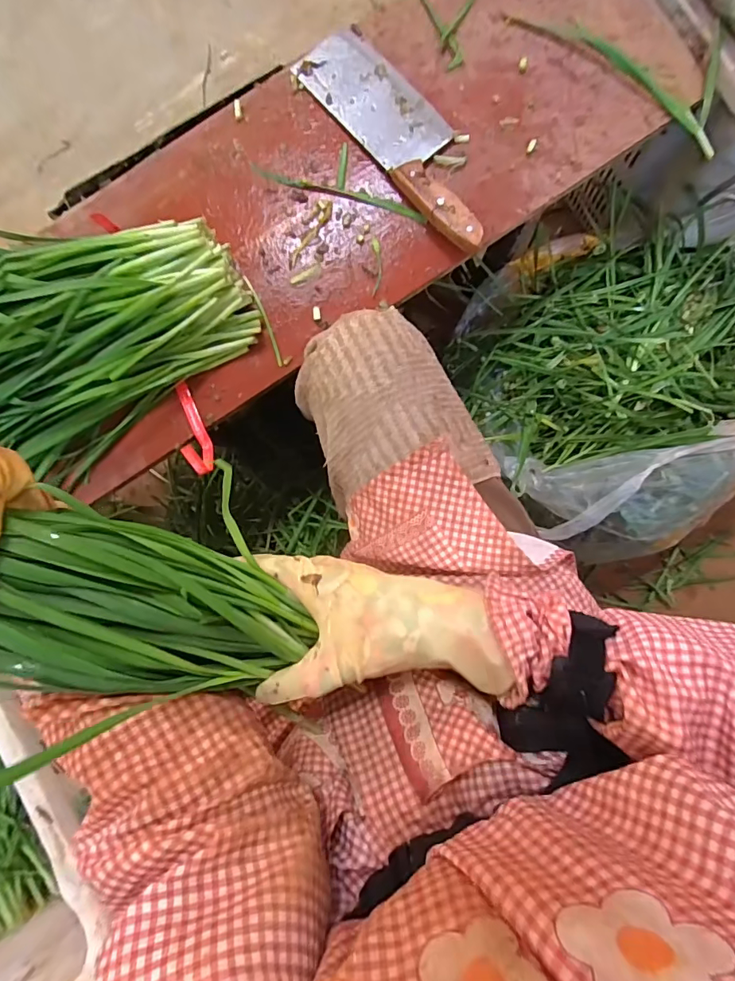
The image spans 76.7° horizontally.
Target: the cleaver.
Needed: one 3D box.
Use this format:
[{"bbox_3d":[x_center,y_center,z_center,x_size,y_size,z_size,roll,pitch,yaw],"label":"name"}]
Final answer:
[{"bbox_3d":[0.037,-0.364,0.472,0.080,0.019,0.277,-40,85,-1],"label":"cleaver"}]

